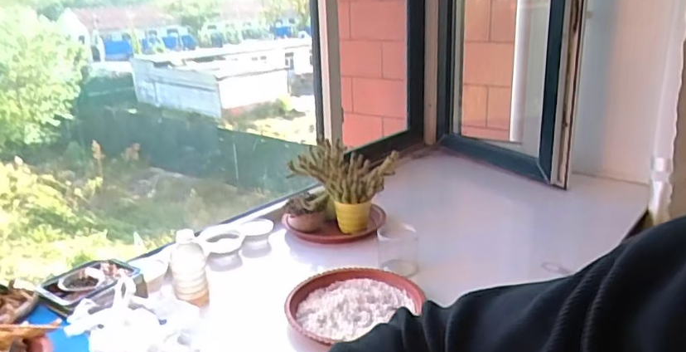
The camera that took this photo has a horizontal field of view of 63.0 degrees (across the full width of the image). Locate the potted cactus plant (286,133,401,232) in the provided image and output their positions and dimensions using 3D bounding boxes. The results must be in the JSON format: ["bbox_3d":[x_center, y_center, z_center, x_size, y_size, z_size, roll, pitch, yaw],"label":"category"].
[{"bbox_3d":[0.007,0.027,1.355,0.201,0.180,0.198,10,21,35],"label":"potted cactus plant"}]

